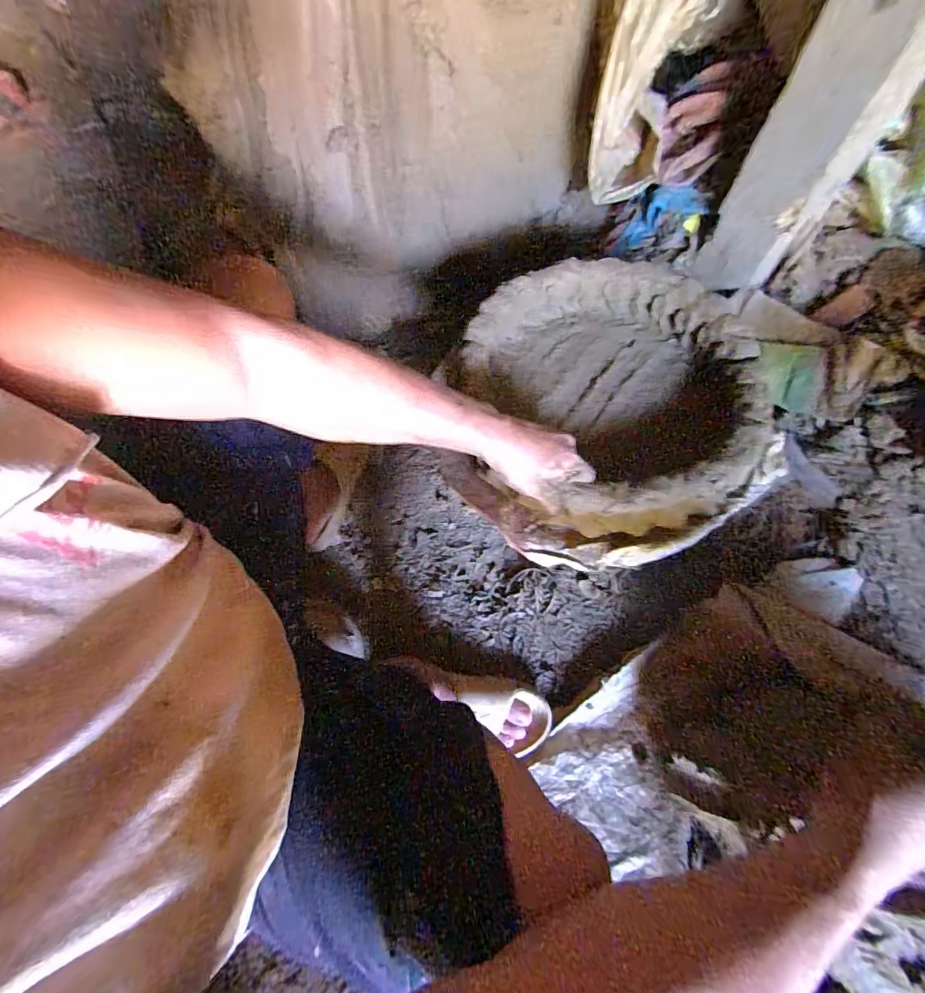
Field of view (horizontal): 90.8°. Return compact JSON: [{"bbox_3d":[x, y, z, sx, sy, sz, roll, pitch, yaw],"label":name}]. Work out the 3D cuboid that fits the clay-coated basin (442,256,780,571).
[{"bbox_3d":[0.163,-0.108,0.564,0.355,0.102,0.365,-1,67,1],"label":"clay-coated basin"}]

